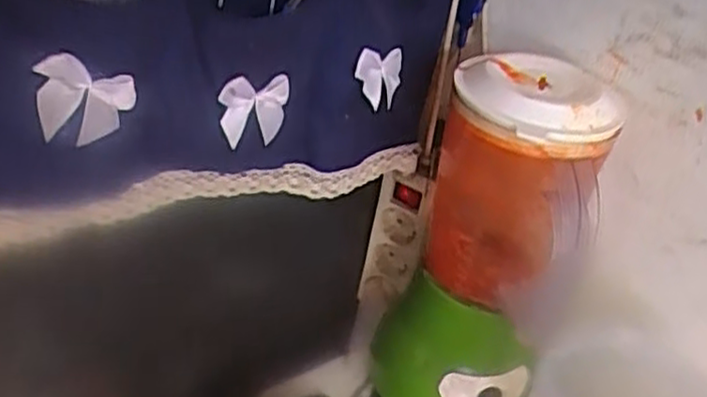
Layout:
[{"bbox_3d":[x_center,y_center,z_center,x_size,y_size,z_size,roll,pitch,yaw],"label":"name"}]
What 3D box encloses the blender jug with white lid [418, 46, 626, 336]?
[{"bbox_3d":[0.126,-0.005,0.574,0.123,0.193,0.128,5,30,4],"label":"blender jug with white lid"}]

